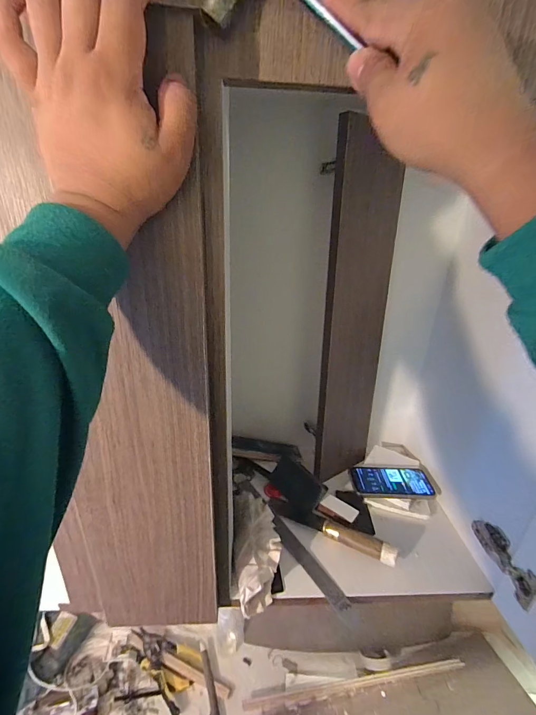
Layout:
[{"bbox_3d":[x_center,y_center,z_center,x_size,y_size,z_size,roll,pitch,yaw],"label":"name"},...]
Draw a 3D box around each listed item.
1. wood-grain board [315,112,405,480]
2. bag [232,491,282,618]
[{"bbox_3d":[0.174,-0.057,0.644,0.151,0.658,0.025,-14,26,-32],"label":"wood-grain board"},{"bbox_3d":[-0.020,0.306,0.545,0.073,0.051,0.179,-1,40,-8],"label":"bag"}]

